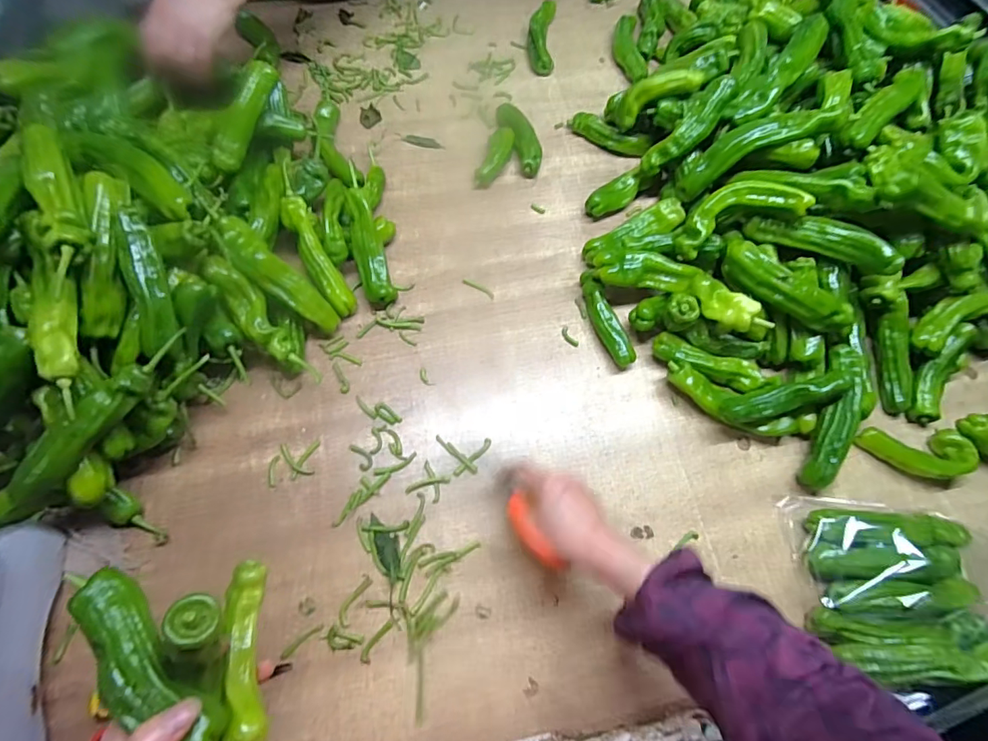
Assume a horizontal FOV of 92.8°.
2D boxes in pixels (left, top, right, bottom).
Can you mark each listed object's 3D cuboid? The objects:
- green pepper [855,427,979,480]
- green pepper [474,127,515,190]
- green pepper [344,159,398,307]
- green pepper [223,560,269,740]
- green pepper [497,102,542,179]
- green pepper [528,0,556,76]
[{"bbox_3d":[0.505,0.099,0.563,0.111,0.040,0.058,2,68,-2],"label":"green pepper"},{"bbox_3d":[0.001,-0.320,0.706,0.035,0.023,0.100,25,82,7],"label":"green pepper"},{"bbox_3d":[-0.164,-0.172,0.601,0.038,0.031,0.178,-14,96,-9],"label":"green pepper"},{"bbox_3d":[-0.186,0.210,0.352,0.028,0.022,0.123,-13,57,-8],"label":"green pepper"},{"bbox_3d":[0.043,-0.355,0.723,0.045,0.038,0.125,-23,71,-12],"label":"green pepper"},{"bbox_3d":[0.084,-0.591,0.819,0.045,0.041,0.164,5,68,-1],"label":"green pepper"}]

